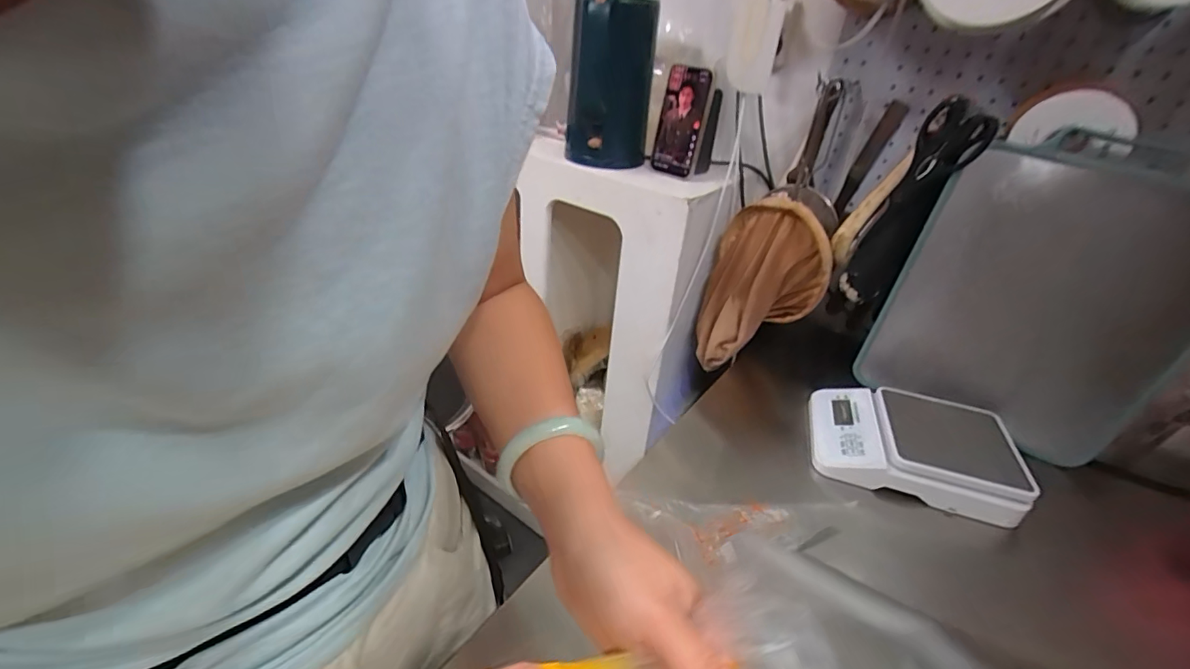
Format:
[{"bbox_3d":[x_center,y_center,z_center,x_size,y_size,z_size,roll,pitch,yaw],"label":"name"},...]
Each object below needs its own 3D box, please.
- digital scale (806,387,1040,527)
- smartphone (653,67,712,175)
[{"bbox_3d":[0.387,0.131,0.636,0.227,0.045,0.163,15,34,15],"label":"digital scale"},{"bbox_3d":[0.134,-0.336,0.820,0.076,0.158,0.010,26,29,30],"label":"smartphone"}]

